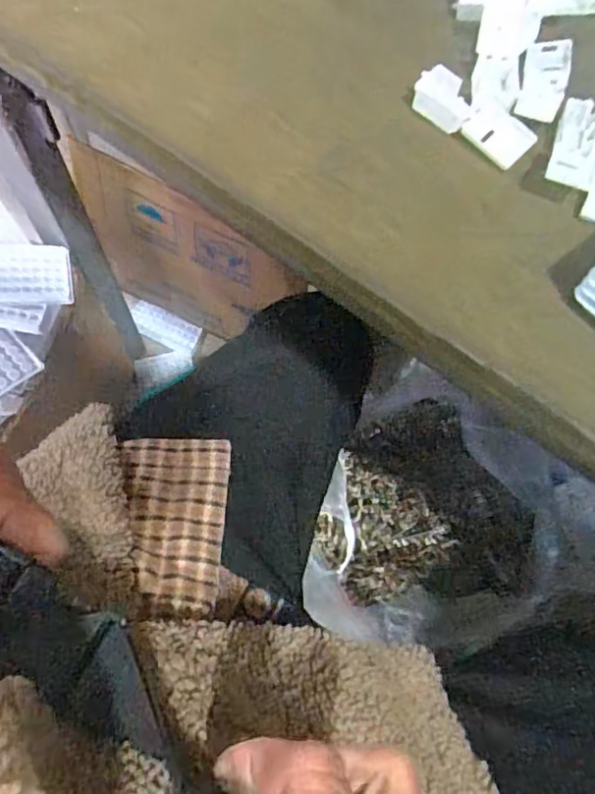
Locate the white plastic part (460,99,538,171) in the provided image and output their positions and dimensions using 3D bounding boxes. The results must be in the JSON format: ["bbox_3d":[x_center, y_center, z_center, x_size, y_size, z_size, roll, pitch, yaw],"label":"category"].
[{"bbox_3d":[0.088,-0.115,0.260,0.027,0.007,0.021,40,73,14],"label":"white plastic part"}]

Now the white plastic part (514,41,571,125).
[{"bbox_3d":[0.113,-0.146,0.270,0.020,0.006,0.055,17,69,6],"label":"white plastic part"}]

